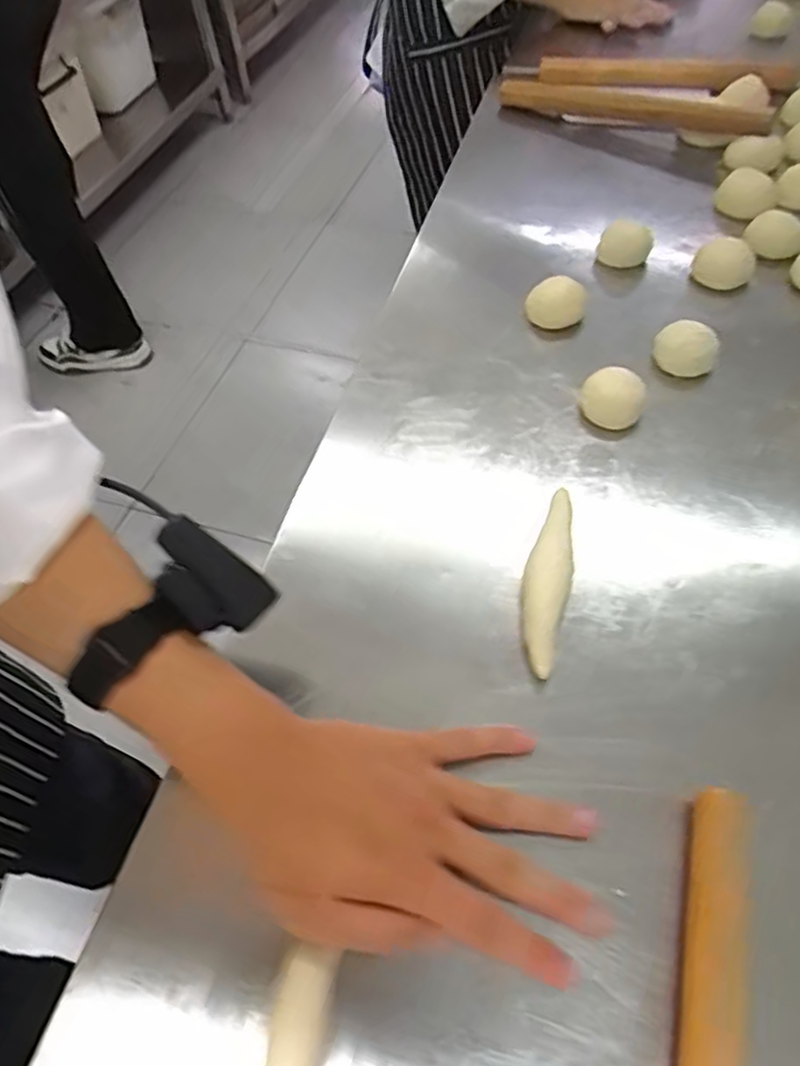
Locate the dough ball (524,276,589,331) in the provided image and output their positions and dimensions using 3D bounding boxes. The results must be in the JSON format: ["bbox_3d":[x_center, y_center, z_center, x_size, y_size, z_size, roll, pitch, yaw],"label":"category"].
[{"bbox_3d":[0.140,-0.207,0.612,0.052,0.029,0.040,10,56,10],"label":"dough ball"}]

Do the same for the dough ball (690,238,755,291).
[{"bbox_3d":[0.308,-0.254,0.652,0.054,0.033,0.043,23,59,19],"label":"dough ball"}]

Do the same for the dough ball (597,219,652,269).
[{"bbox_3d":[0.225,-0.288,0.688,0.051,0.034,0.051,-2,55,2],"label":"dough ball"}]

